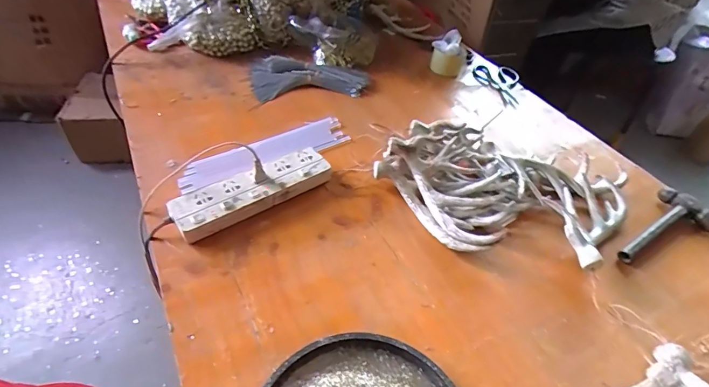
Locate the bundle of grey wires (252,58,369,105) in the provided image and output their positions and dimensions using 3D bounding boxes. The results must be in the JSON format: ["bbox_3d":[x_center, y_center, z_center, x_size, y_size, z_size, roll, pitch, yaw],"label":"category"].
[{"bbox_3d":[-0.101,-0.260,0.895,0.253,0.033,0.129,-4,44,-14],"label":"bundle of grey wires"}]

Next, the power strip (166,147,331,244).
[{"bbox_3d":[-0.153,-0.004,0.622,0.249,0.042,0.067,-23,50,-31],"label":"power strip"}]

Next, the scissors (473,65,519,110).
[{"bbox_3d":[0.374,-0.278,1.032,0.113,0.019,0.199,8,42,0],"label":"scissors"}]

